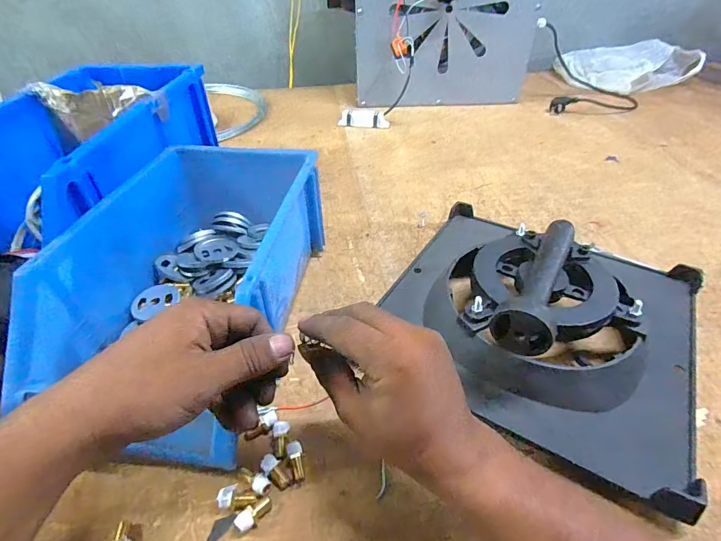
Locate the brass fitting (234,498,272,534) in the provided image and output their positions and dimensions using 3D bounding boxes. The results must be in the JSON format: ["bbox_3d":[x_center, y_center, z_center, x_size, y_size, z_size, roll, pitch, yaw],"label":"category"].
[{"bbox_3d":[-0.078,0.179,0.292,0.010,0.014,0.027,31,50,32],"label":"brass fitting"}]

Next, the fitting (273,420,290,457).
[{"bbox_3d":[-0.067,0.143,0.335,0.013,0.012,0.031,-7,41,-6],"label":"fitting"}]

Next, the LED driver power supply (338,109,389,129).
[{"bbox_3d":[0.008,-0.339,0.887,0.110,0.035,0.028,-1,41,0],"label":"LED driver power supply"}]

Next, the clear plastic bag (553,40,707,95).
[{"bbox_3d":[0.735,-0.580,1.119,0.337,0.072,0.268,-16,43,-16],"label":"clear plastic bag"}]

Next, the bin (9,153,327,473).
[{"bbox_3d":[-0.165,0.002,0.414,0.194,0.129,0.311,5,41,7],"label":"bin"}]

